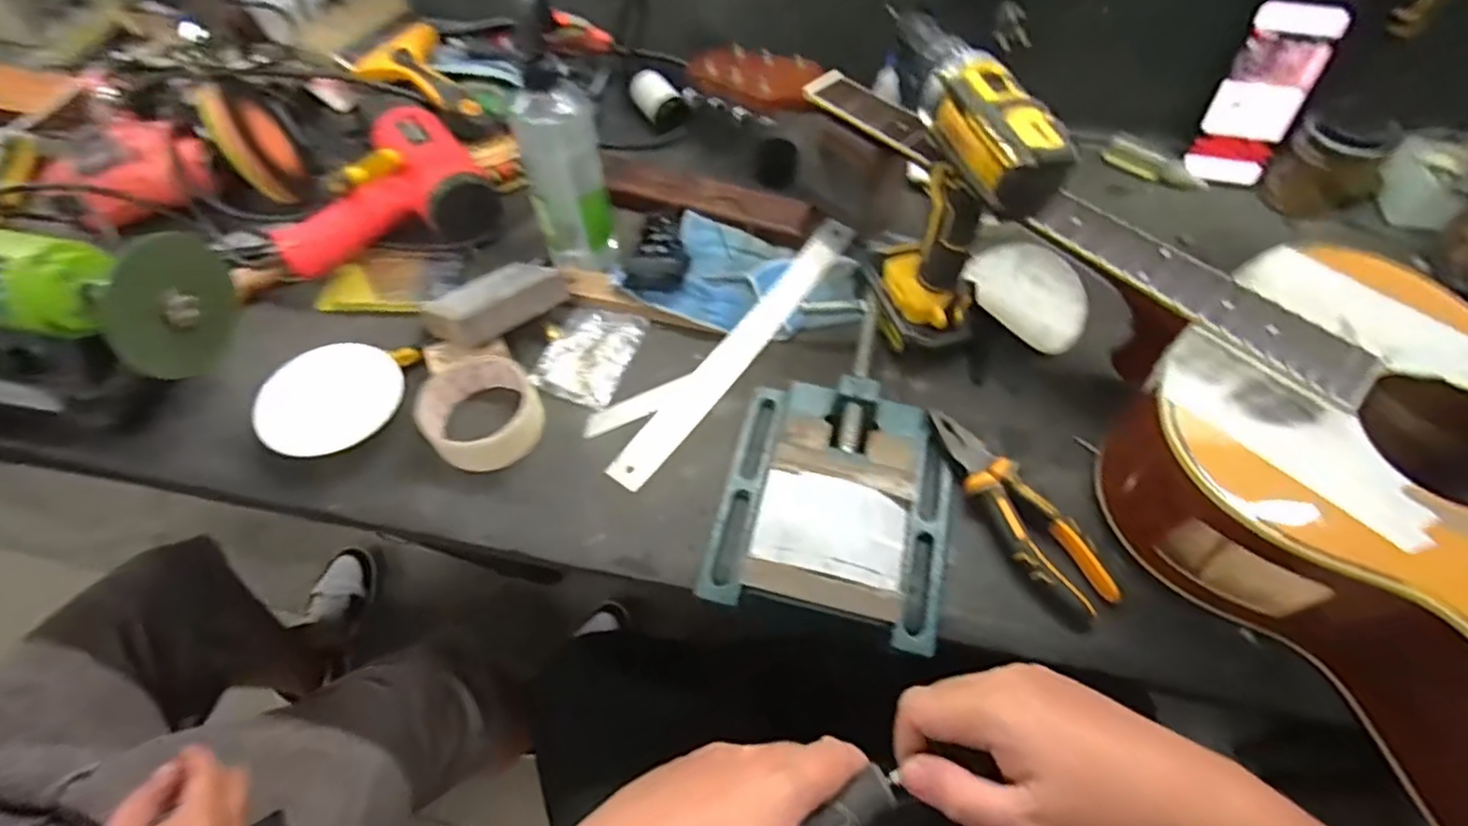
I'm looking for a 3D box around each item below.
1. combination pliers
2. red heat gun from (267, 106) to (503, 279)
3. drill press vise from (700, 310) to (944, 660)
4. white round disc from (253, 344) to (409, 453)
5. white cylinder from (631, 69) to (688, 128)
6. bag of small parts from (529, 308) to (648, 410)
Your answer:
[{"bbox_3d":[0.205,0.071,0.486,0.048,0.025,0.170,-23,60,-14],"label":"combination pliers"},{"bbox_3d":[-0.332,-0.211,0.632,0.188,0.065,0.149,-22,60,-14],"label":"red heat gun"},{"bbox_3d":[0.082,0.034,0.491,0.166,0.051,0.241,13,58,8],"label":"drill press vise"},{"bbox_3d":[-0.314,-0.012,0.518,0.102,0.004,0.093,1,63,-3],"label":"white round disc"},{"bbox_3d":[-0.088,-0.353,0.746,0.043,0.034,0.077,-25,60,-15],"label":"white cylinder"},{"bbox_3d":[-0.131,-0.053,0.575,0.080,0.015,0.097,17,58,10],"label":"bag of small parts"}]

